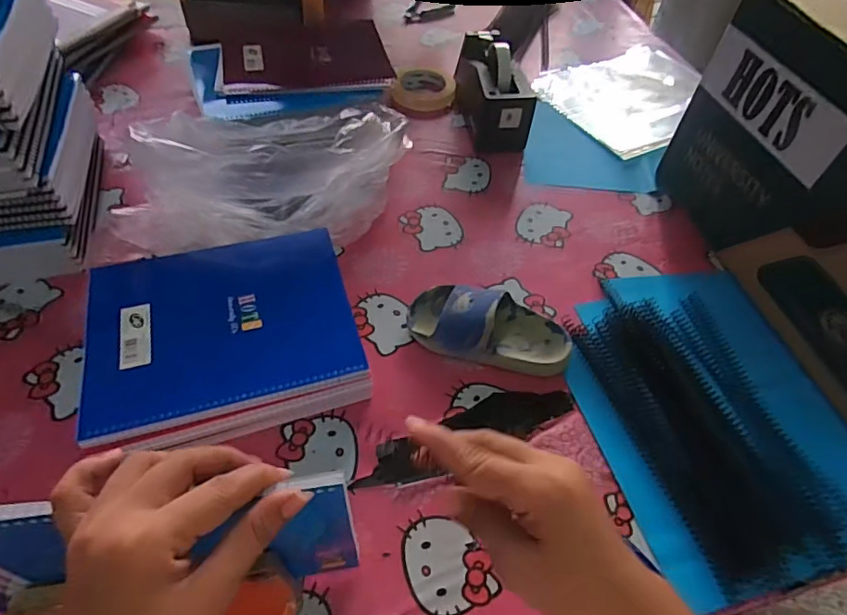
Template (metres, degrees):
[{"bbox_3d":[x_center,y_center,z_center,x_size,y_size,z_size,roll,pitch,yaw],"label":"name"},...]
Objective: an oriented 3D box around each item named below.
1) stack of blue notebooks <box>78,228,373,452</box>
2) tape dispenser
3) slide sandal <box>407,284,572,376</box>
[{"bbox_3d":[-0.200,0.027,0.526,0.250,0.062,0.212,-13,55,-13],"label":"stack of blue notebooks"},{"bbox_3d":[0.105,-0.343,0.796,0.085,0.110,0.205,-4,54,-7],"label":"tape dispenser"},{"bbox_3d":[0.071,0.018,0.557,0.176,0.059,0.091,9,53,3],"label":"slide sandal"}]

